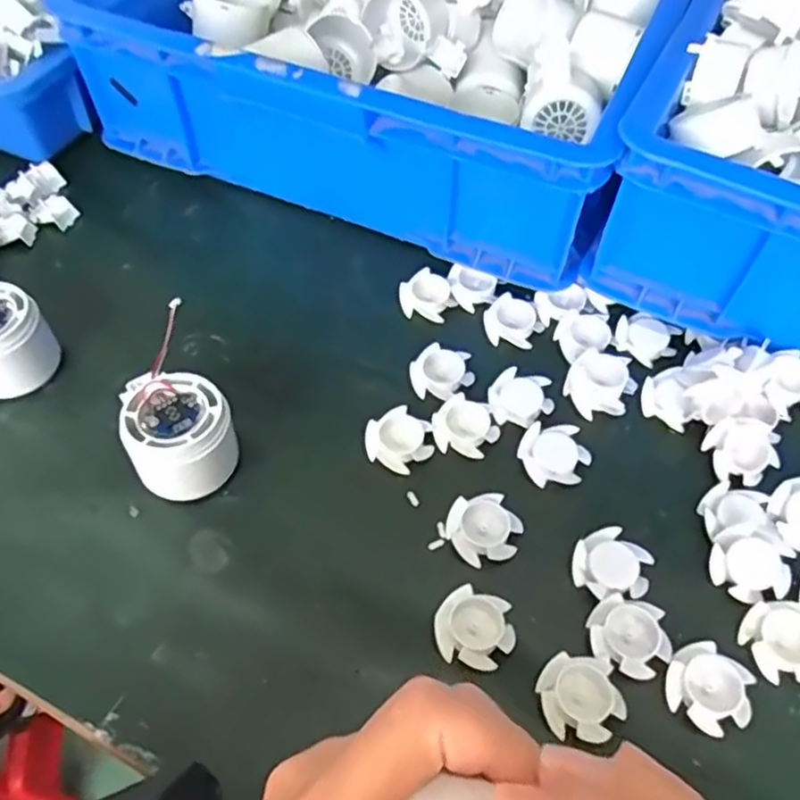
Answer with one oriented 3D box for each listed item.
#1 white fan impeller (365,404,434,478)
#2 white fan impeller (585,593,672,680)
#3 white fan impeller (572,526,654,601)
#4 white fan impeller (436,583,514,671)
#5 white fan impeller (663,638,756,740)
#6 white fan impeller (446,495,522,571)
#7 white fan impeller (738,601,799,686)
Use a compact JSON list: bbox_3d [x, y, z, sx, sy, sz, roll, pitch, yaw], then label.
[{"bbox_3d":[0.000,0.024,0.431,0.038,0.010,0.037,0,56,0],"label":"white fan impeller"},{"bbox_3d":[0.118,0.121,0.362,0.040,0.009,0.035,25,59,15],"label":"white fan impeller"},{"bbox_3d":[0.116,0.090,0.387,0.040,0.010,0.038,-2,56,-2],"label":"white fan impeller"},{"bbox_3d":[0.039,0.119,0.364,0.039,0.017,0.039,0,56,0],"label":"white fan impeller"},{"bbox_3d":[0.154,0.144,0.351,0.039,0.012,0.037,-1,59,1],"label":"white fan impeller"},{"bbox_3d":[0.047,0.073,0.399,0.037,0.014,0.040,-28,61,-18],"label":"white fan impeller"},{"bbox_3d":[0.198,0.124,0.362,0.038,0.012,0.040,0,56,0],"label":"white fan impeller"}]

